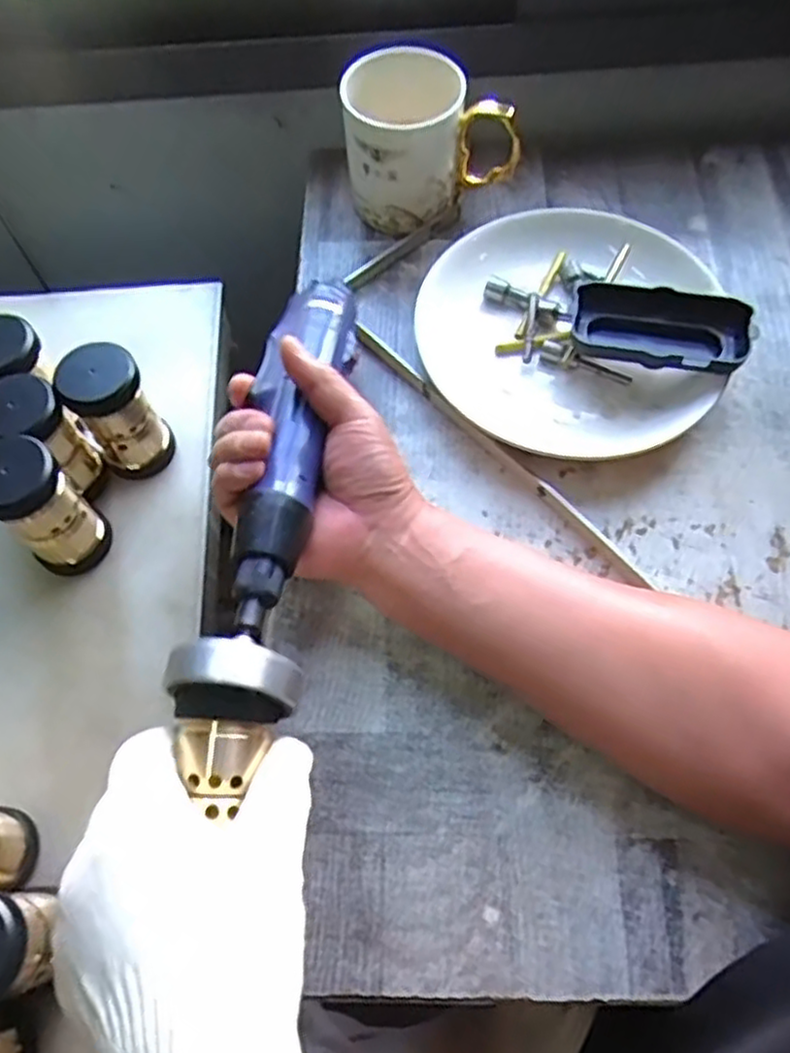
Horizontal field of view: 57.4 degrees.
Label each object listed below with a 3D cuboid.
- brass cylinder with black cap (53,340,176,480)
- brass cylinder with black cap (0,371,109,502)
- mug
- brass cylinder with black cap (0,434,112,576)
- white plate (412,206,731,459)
[{"bbox_3d":[-0.168,-0.068,0.444,0.046,0.089,0.038,-30,66,-12],"label":"brass cylinder with black cap"},{"bbox_3d":[-0.208,-0.050,0.433,0.040,0.091,0.042,-1,64,2],"label":"brass cylinder with black cap"},{"bbox_3d":[0.025,-0.286,0.535,0.120,0.100,0.091,-2,64,1],"label":"mug"},{"bbox_3d":[-0.201,-0.010,0.414,0.041,0.090,0.044,40,71,19],"label":"brass cylinder with black cap"},{"bbox_3d":[0.114,-0.134,0.489,0.197,0.040,0.182,6,64,5],"label":"white plate"}]

